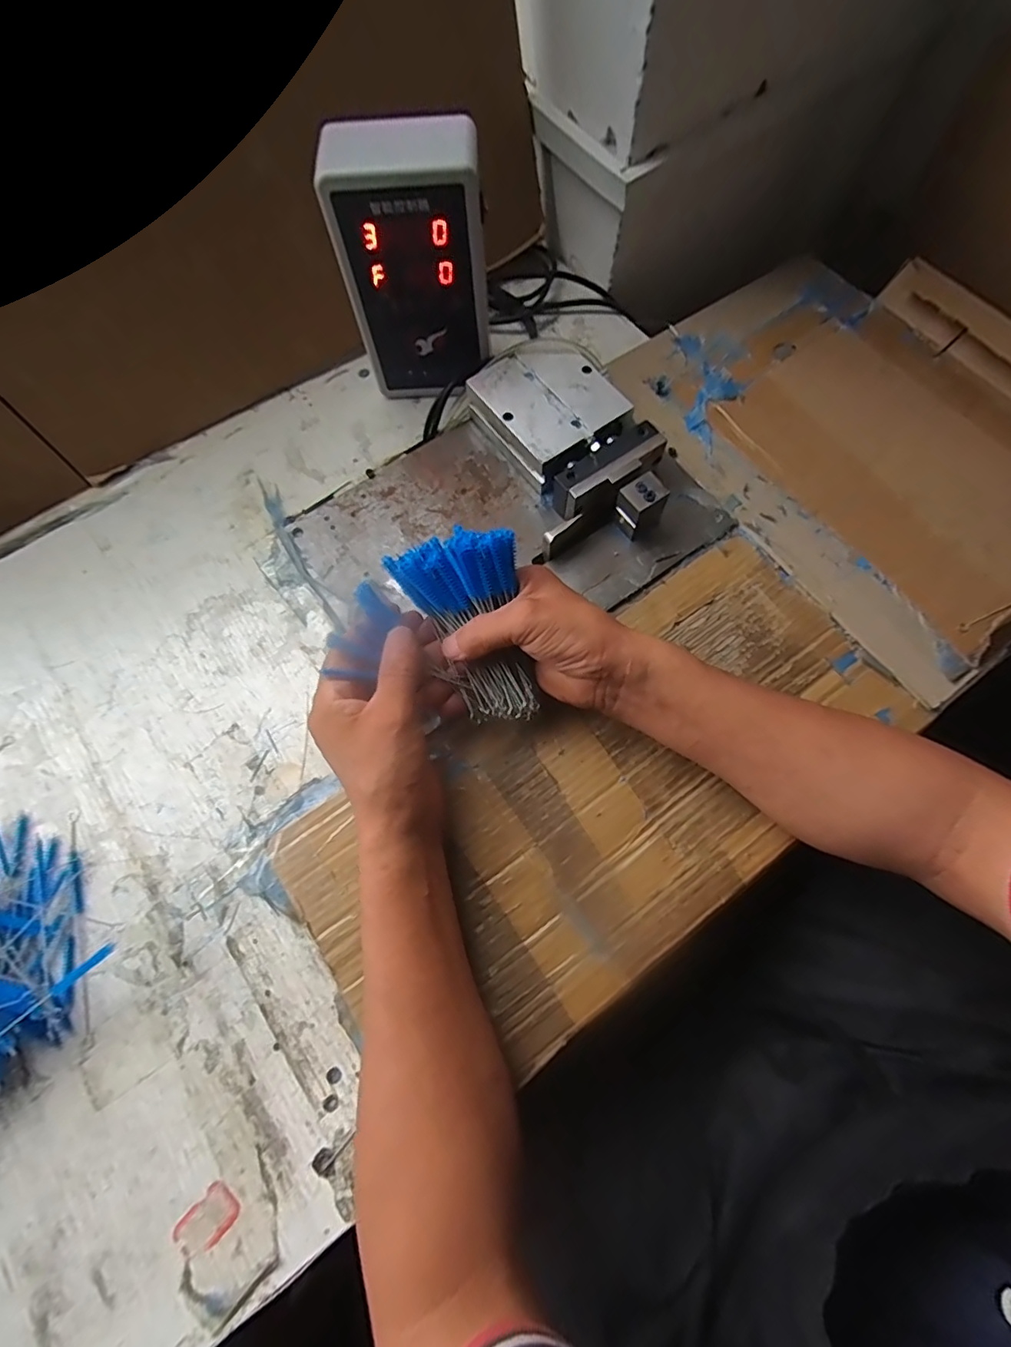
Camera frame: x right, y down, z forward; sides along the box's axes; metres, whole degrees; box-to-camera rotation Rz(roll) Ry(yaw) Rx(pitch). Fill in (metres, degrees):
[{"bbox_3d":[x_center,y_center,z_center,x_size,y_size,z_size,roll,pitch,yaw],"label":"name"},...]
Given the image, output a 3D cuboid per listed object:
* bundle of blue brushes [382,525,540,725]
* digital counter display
[{"bbox_3d":[-0.018,-0.029,0.354,0.076,0.029,0.127,-22,112,-5],"label":"bundle of blue brushes"},{"bbox_3d":[-0.068,-0.314,0.424,0.110,0.184,0.058,-3,71,1],"label":"digital counter display"}]

